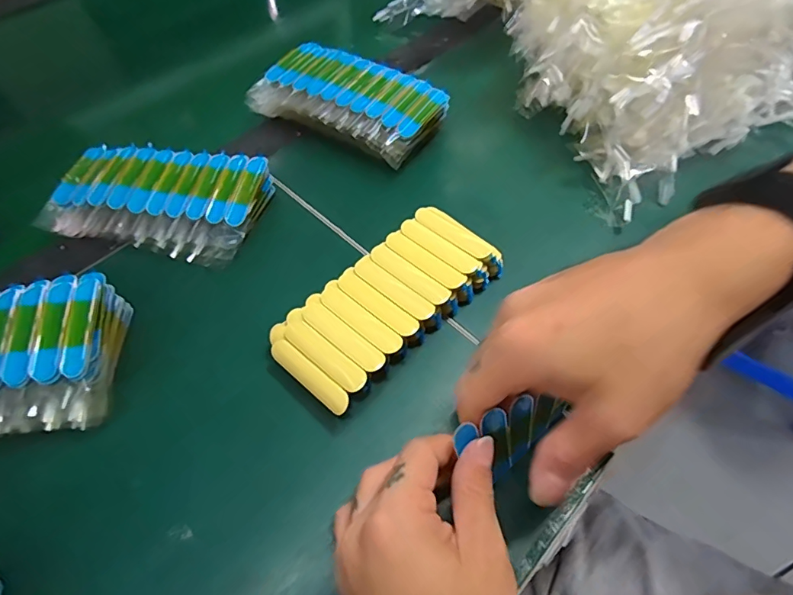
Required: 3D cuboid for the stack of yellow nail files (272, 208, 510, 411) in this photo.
[{"bbox_3d":[-0.004,0.003,0.306,0.150,0.026,0.067,-39,64,-22],"label":"stack of yellow nail files"}]

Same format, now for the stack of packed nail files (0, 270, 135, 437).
[{"bbox_3d":[-0.249,0.042,0.275,0.157,0.038,0.087,-11,57,-7],"label":"stack of packed nail files"}]

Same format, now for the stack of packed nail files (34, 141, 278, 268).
[{"bbox_3d":[-0.178,-0.076,0.357,0.158,0.026,0.088,11,57,8],"label":"stack of packed nail files"}]

